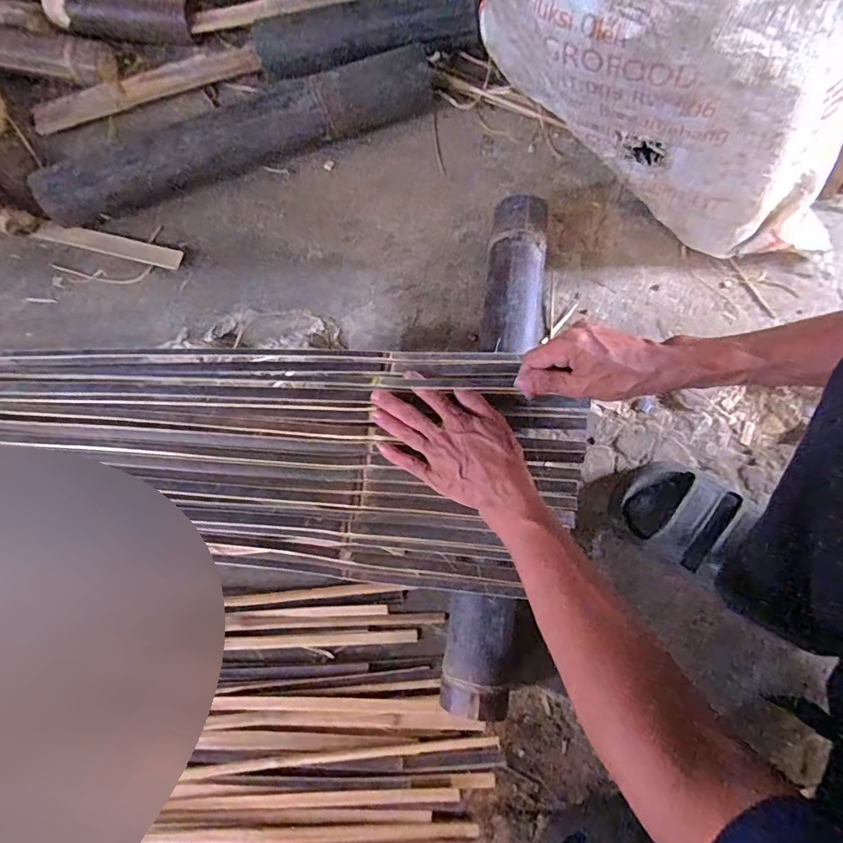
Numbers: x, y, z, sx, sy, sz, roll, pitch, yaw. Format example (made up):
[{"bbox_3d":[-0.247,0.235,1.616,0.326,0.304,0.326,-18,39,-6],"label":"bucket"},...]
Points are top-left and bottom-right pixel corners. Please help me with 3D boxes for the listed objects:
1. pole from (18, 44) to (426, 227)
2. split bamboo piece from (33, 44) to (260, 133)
[{"bbox_3d":[-0.230,-0.376,0.654,0.539,0.069,0.074,-22,76,-4],"label":"pole"},{"bbox_3d":[-0.392,-0.478,0.706,0.320,0.018,0.041,-19,76,-3],"label":"split bamboo piece"}]

